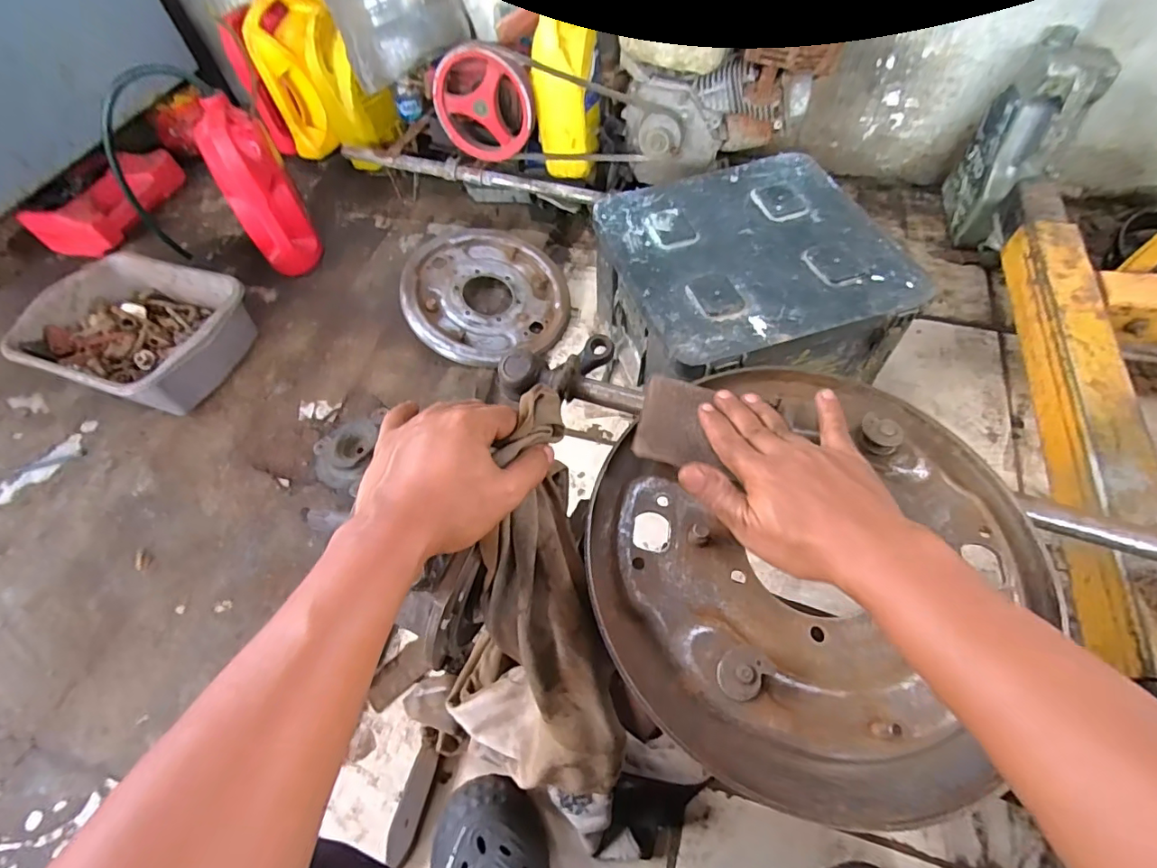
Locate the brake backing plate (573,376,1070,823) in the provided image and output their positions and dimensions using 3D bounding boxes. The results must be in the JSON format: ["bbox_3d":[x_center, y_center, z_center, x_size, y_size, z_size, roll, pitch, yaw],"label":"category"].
[{"bbox_3d":[0.159,0.074,0.362,0.279,0.037,0.308,35,65,22],"label":"brake backing plate"}]

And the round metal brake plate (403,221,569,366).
[{"bbox_3d":[-0.173,-0.260,0.982,0.297,0.042,0.297,5,69,-13],"label":"round metal brake plate"}]

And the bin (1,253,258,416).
[{"bbox_3d":[-0.753,-0.170,0.923,0.307,0.134,0.261,15,59,12],"label":"bin"}]

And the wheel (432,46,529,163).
[{"bbox_3d":[-0.168,-0.593,0.948,0.172,0.172,0.055,10,58,9],"label":"wheel"}]

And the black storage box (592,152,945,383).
[{"bbox_3d":[0.248,-0.214,0.831,0.364,0.218,0.348,-15,58,-7],"label":"black storage box"}]

